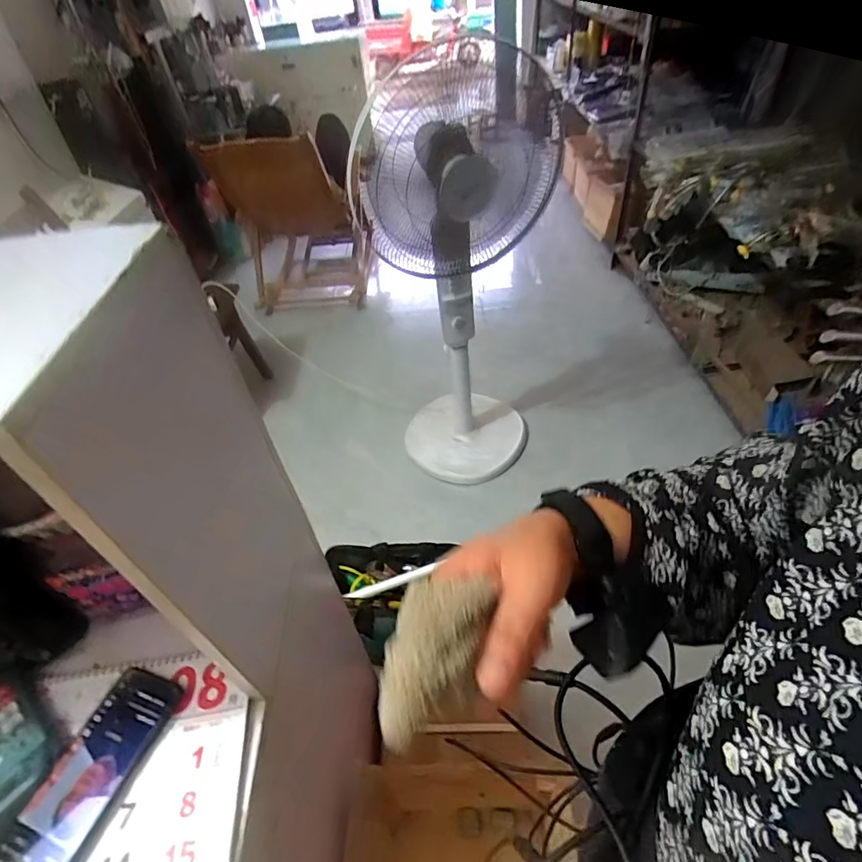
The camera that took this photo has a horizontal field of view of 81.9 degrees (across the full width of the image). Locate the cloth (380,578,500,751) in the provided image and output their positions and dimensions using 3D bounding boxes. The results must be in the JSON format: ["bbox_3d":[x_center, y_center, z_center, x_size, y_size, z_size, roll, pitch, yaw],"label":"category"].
[{"bbox_3d":[0.000,0.094,0.214,0.041,0.014,0.076,7,46,15],"label":"cloth"}]

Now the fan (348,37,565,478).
[{"bbox_3d":[0.096,-0.313,1.527,0.438,1.106,0.382,6,45,14],"label":"fan"}]

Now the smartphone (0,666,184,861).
[{"bbox_3d":[-0.323,0.319,0.479,0.080,0.016,0.167,9,46,16],"label":"smartphone"}]

